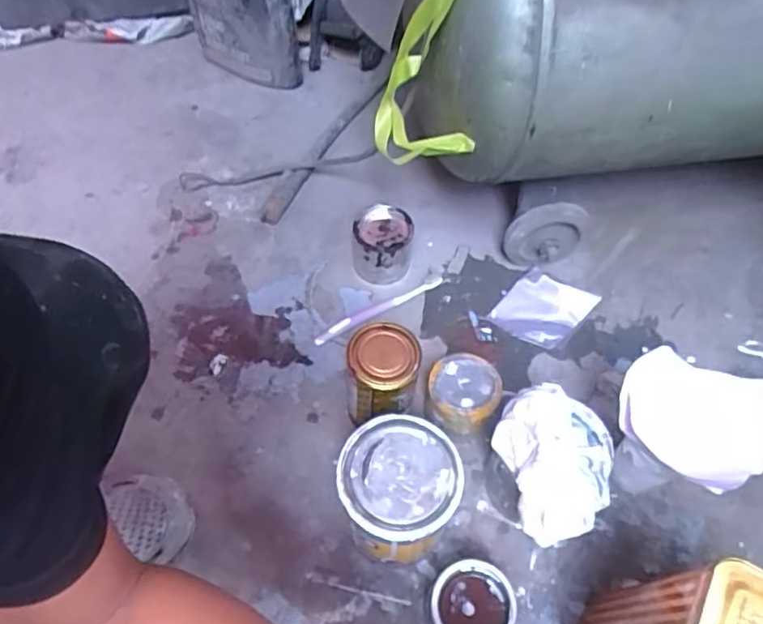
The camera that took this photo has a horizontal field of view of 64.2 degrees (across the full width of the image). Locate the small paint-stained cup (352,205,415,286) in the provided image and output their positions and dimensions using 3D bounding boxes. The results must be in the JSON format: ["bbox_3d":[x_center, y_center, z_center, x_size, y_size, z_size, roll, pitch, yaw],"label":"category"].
[{"bbox_3d":[0.001,-0.084,0.772,0.073,0.073,0.070,0,58,0],"label":"small paint-stained cup"}]

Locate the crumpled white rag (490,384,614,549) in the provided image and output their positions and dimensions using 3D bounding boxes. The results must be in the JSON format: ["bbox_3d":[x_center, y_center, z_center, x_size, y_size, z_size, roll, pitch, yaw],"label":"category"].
[{"bbox_3d":[0.164,0.129,0.545,0.107,0.052,0.123,-14,60,-10],"label":"crumpled white rag"}]

